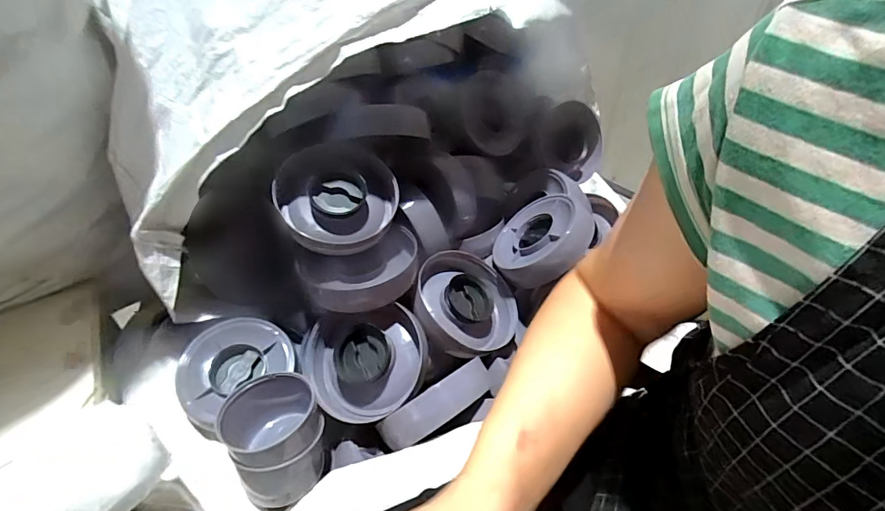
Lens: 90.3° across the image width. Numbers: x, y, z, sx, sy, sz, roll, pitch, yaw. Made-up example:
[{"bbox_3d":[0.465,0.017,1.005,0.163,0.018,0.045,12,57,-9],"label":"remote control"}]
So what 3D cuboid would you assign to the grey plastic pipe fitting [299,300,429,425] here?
[{"bbox_3d":[-0.099,0.141,0.577,0.149,0.060,0.150,-11,67,8],"label":"grey plastic pipe fitting"}]

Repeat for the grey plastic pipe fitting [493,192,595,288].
[{"bbox_3d":[0.150,-0.031,0.675,0.153,0.036,0.148,-30,37,22],"label":"grey plastic pipe fitting"}]

